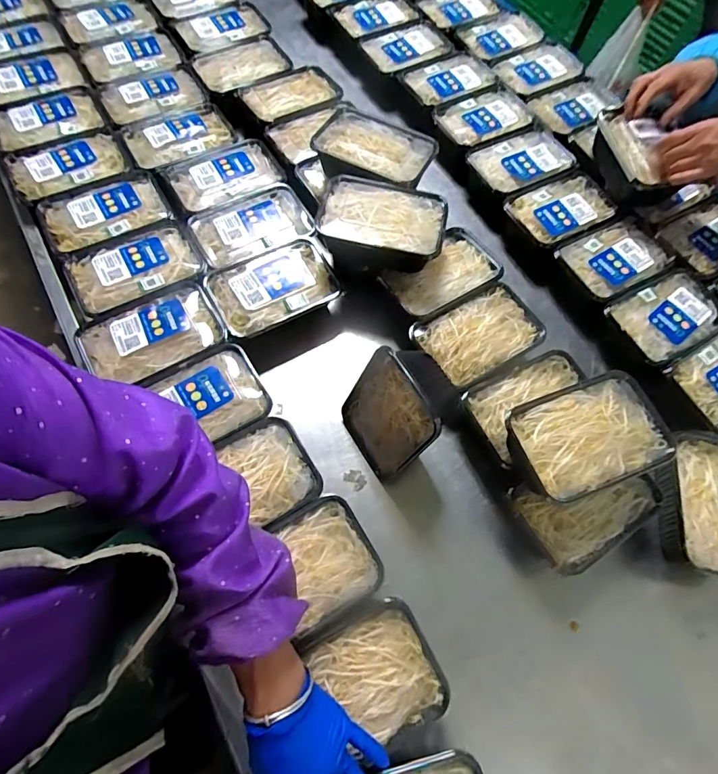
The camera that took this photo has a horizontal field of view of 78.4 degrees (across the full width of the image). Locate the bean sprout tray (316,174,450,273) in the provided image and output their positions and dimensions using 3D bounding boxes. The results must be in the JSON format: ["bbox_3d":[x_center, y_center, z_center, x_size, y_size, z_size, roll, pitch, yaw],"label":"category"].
[{"bbox_3d":[0.032,-0.235,0.656,0.180,0.068,0.122,15,67,3],"label":"bean sprout tray"}]

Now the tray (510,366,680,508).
[{"bbox_3d":[0.270,0.067,0.542,0.183,0.064,0.119,-18,69,-11],"label":"tray"}]

